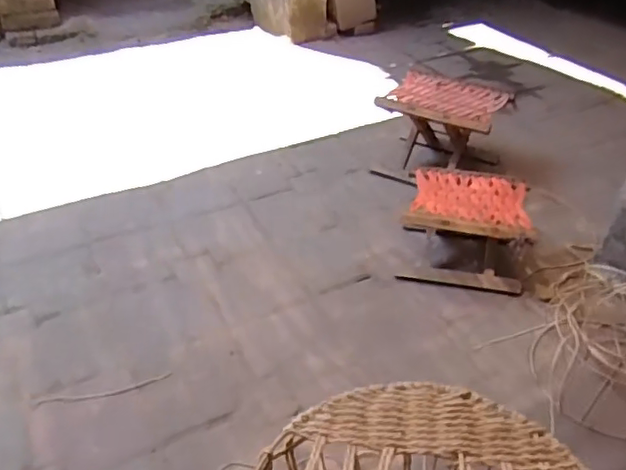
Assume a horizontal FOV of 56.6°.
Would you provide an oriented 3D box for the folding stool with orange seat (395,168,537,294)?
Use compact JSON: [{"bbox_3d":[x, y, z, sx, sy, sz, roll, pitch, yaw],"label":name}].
[{"bbox_3d":[0.356,-0.012,1.366,0.275,0.186,0.229,10,39,11],"label":"folding stool with orange seat"}]

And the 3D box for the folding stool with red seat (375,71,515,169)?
[{"bbox_3d":[0.375,-0.296,1.697,0.317,0.240,0.271,19,41,22],"label":"folding stool with red seat"}]

